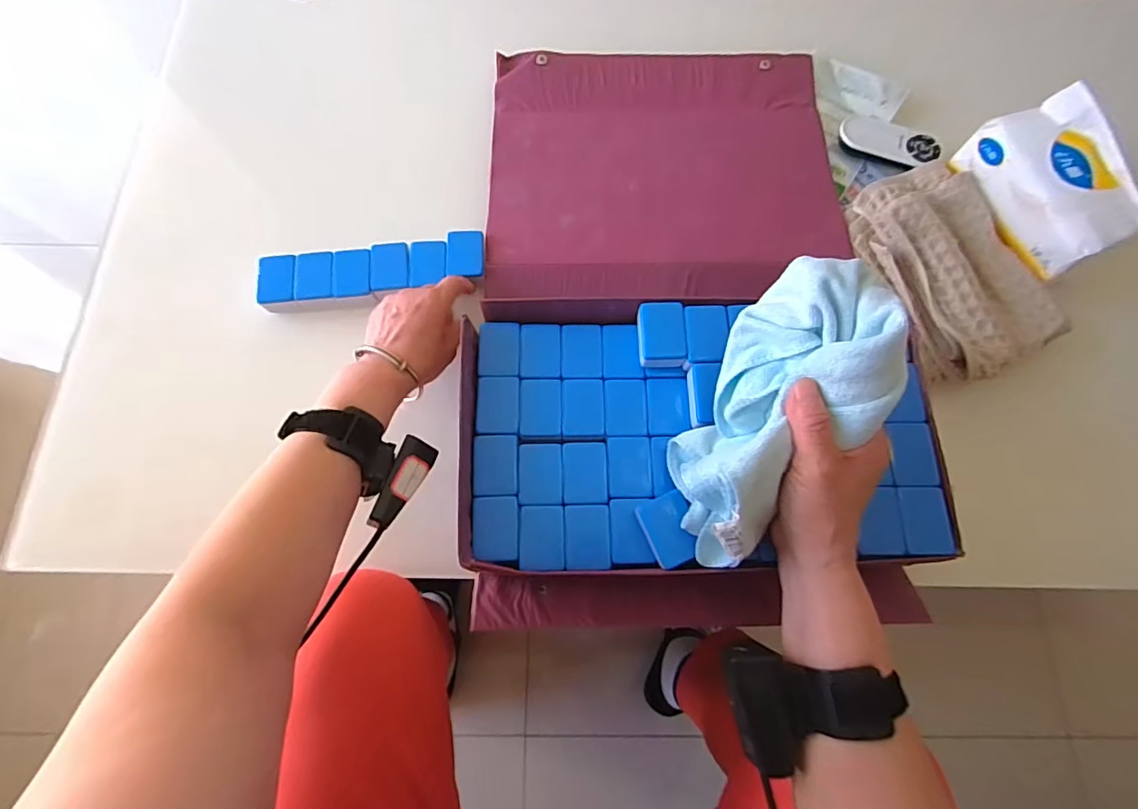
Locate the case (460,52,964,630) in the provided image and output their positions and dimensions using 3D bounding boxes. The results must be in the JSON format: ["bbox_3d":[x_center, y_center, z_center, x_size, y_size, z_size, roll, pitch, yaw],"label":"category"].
[{"bbox_3d":[0.102,-0.121,0.474,0.369,0.082,0.606,1,74,-1],"label":"case"}]

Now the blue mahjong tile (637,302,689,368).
[{"bbox_3d":[0.078,-0.057,0.428,0.037,0.023,0.054,-3,74,-2],"label":"blue mahjong tile"}]

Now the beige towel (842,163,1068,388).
[{"bbox_3d":[0.389,-0.143,0.507,0.158,0.033,0.229,-15,75,-5],"label":"beige towel"}]

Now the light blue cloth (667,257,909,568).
[{"bbox_3d":[0.133,0.007,0.338,0.095,0.132,0.181,36,76,9],"label":"light blue cloth"}]

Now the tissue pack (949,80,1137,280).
[{"bbox_3d":[0.475,-0.220,0.494,0.073,0.076,0.156,-24,76,-8],"label":"tissue pack"}]

